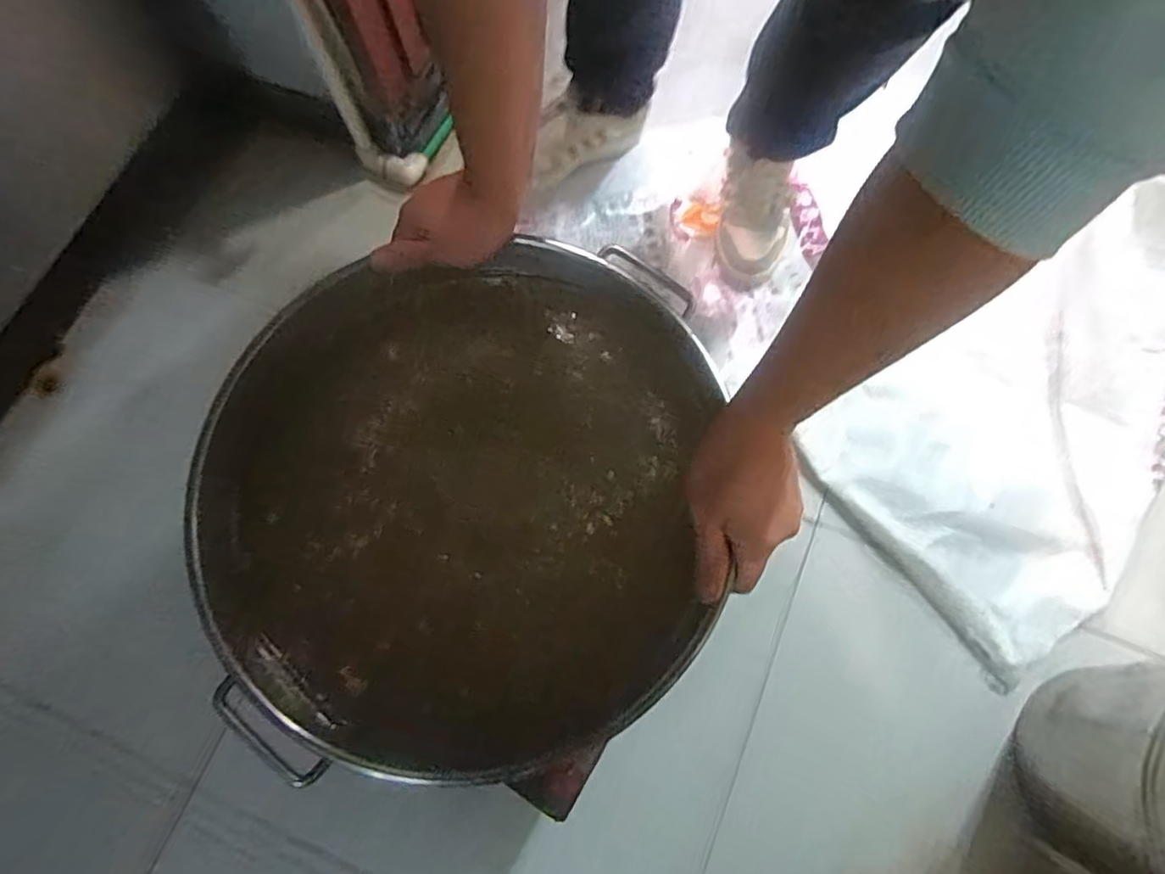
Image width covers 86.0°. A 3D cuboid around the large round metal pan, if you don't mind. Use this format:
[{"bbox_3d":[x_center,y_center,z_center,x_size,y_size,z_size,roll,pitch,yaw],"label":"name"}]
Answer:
[{"bbox_3d":[-0.094,0.036,0.492,0.389,0.052,0.401,-4,75,1],"label":"large round metal pan"}]

